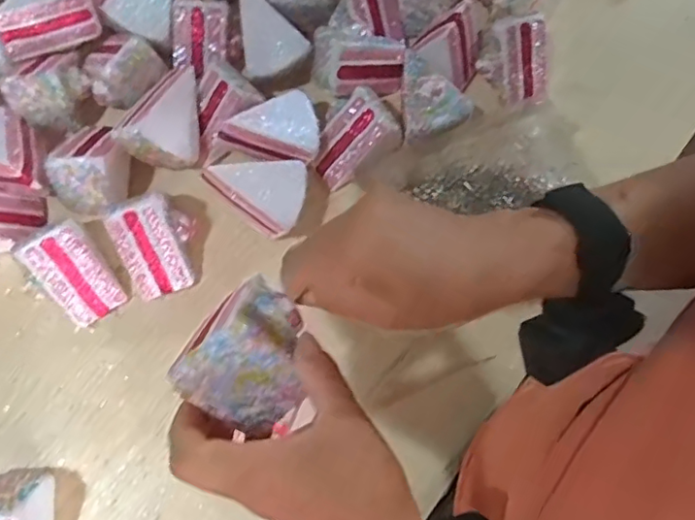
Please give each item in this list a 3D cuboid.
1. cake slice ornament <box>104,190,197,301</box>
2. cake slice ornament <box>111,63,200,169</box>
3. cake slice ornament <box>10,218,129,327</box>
[{"bbox_3d":[-0.166,-0.014,0.509,0.064,0.064,0.072,-19,76,-6],"label":"cake slice ornament"},{"bbox_3d":[-0.164,-0.127,0.543,0.070,0.056,0.096,38,60,-29],"label":"cake slice ornament"},{"bbox_3d":[-0.235,0.012,0.500,0.053,0.063,0.071,-37,79,-10],"label":"cake slice ornament"}]

